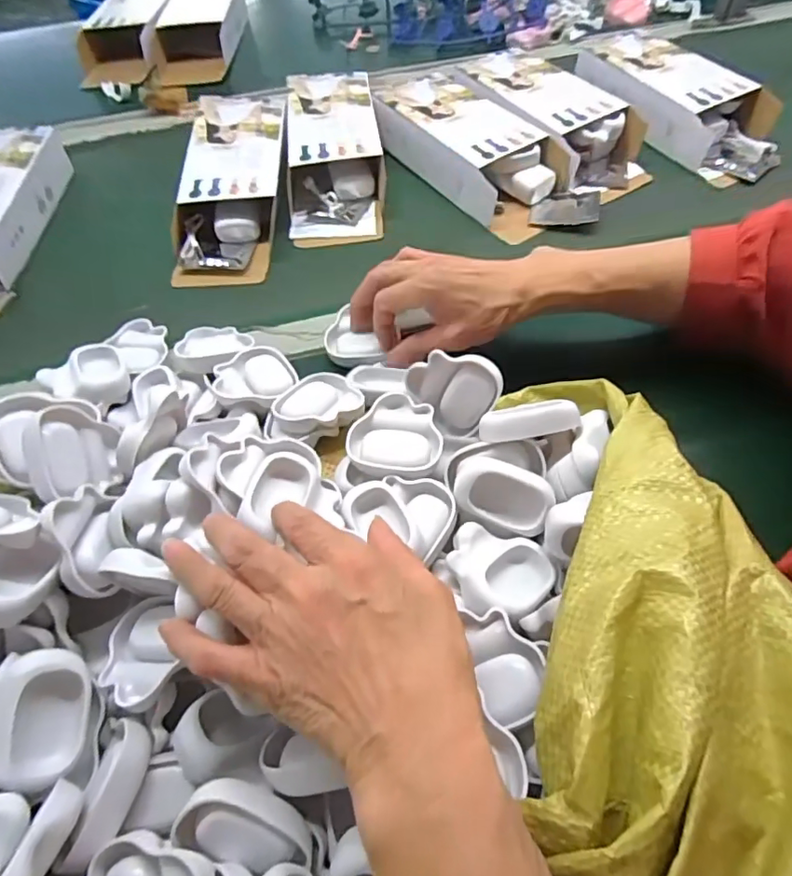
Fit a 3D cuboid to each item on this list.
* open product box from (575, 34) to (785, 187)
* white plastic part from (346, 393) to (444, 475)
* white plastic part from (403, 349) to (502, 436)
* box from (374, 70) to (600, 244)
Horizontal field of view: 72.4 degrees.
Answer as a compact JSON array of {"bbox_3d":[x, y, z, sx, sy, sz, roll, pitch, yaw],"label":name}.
[{"bbox_3d":[0.319,-0.382,0.625,0.122,0.074,0.243,-34,60,-22],"label":"open product box"},{"bbox_3d":[-0.001,-0.002,0.373,0.061,0.013,0.064,1,53,1],"label":"white plastic part"},{"bbox_3d":[0.040,-0.033,0.372,0.058,0.058,0.011,44,38,-11],"label":"white plastic part"},{"bbox_3d":[0.091,-0.311,0.591,0.108,0.063,0.264,-33,59,-22],"label":"box"}]

